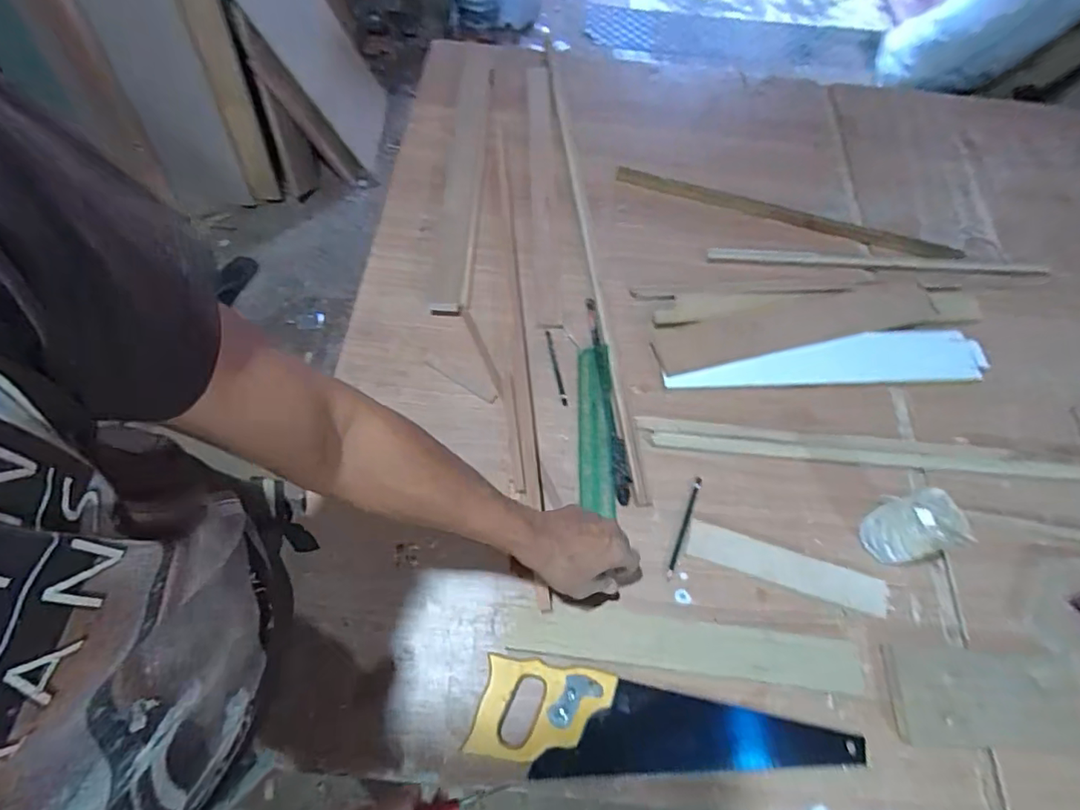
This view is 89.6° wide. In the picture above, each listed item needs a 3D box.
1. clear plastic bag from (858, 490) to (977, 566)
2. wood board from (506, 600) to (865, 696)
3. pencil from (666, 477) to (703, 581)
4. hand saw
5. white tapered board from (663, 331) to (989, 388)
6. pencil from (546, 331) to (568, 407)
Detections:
[{"bbox_3d":[0.425,0.138,0.627,0.057,0.108,0.077,-15,66,-7],"label":"clear plastic bag"},{"bbox_3d":[0.157,0.266,0.603,0.378,0.013,0.057,6,65,3],"label":"wood board"},{"bbox_3d":[0.179,0.147,0.667,0.009,0.007,0.134,22,67,10],"label":"pencil"},{"bbox_3d":[0.133,0.347,0.564,0.396,0.032,0.097,8,65,4],"label":"hand saw"},{"bbox_3d":[0.405,-0.067,0.767,0.454,0.008,0.086,-1,65,-1],"label":"white tapered board"},{"bbox_3d":[0.023,-0.052,0.767,0.008,0.010,0.123,-10,65,-5],"label":"pencil"}]

